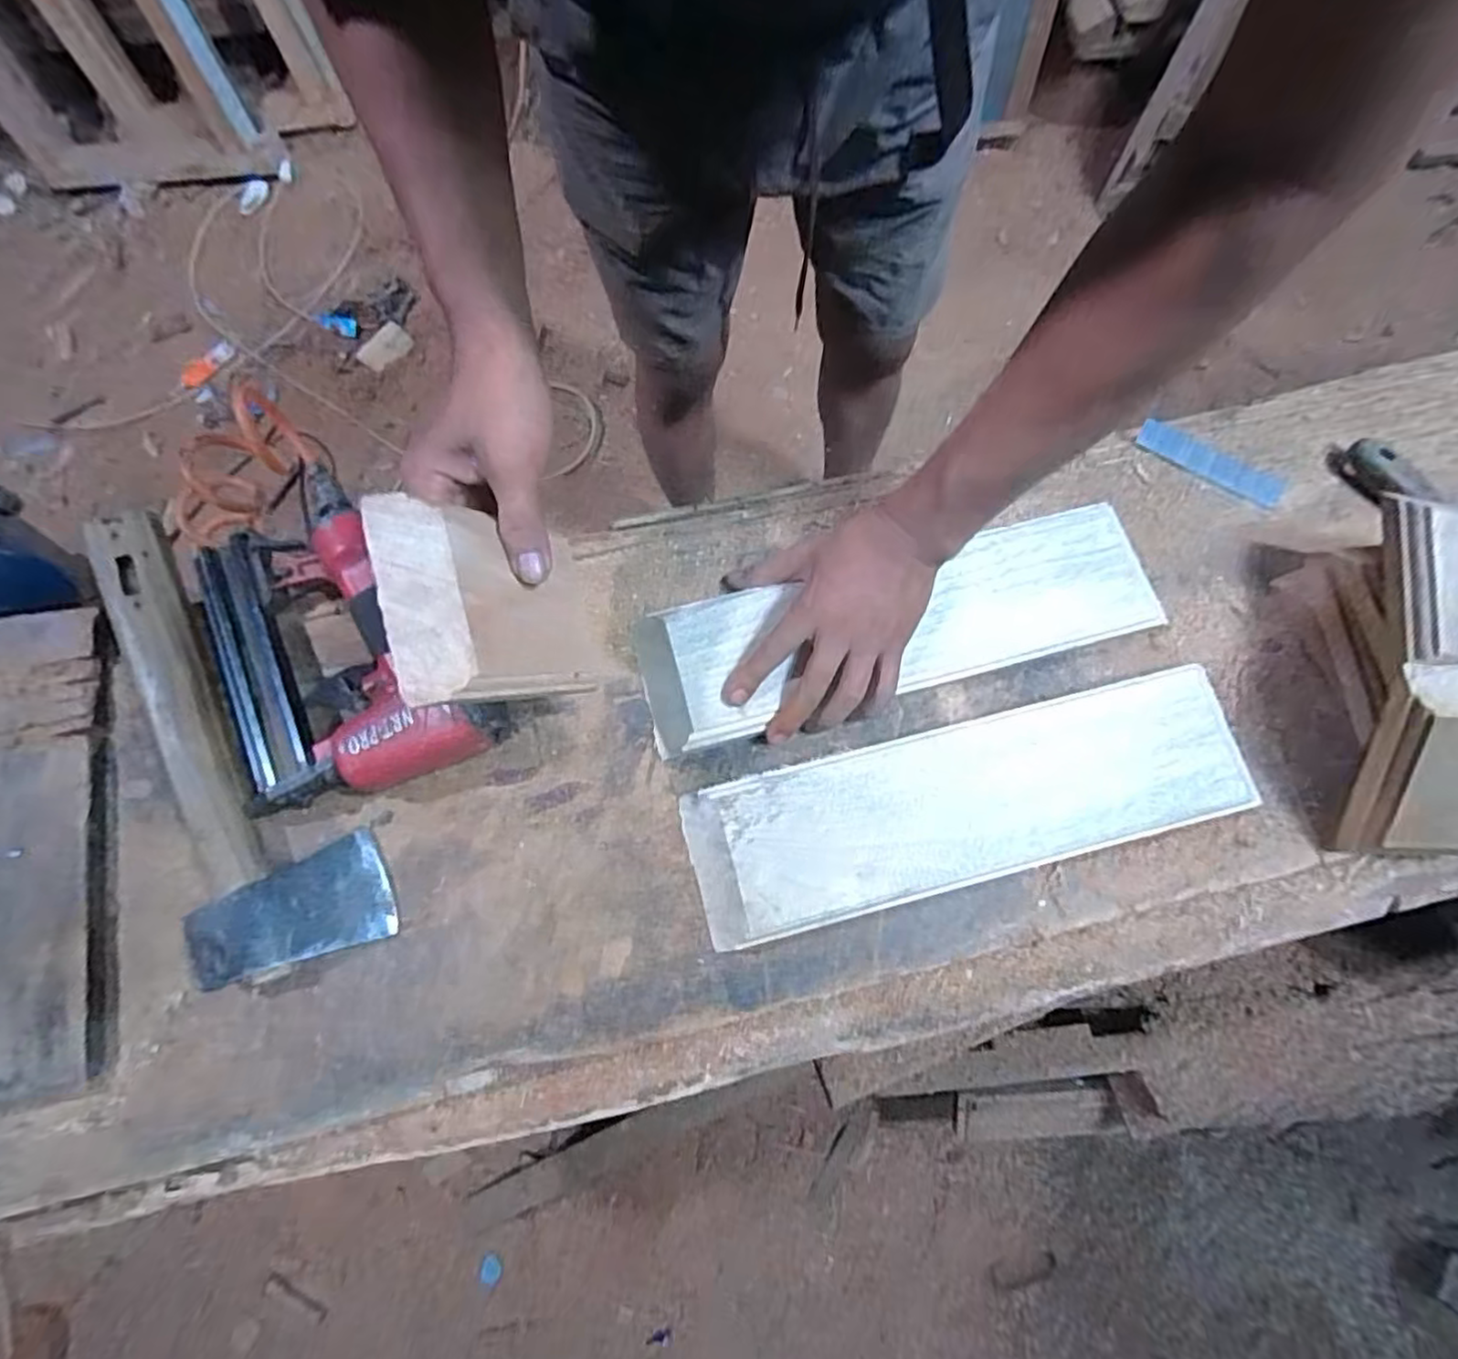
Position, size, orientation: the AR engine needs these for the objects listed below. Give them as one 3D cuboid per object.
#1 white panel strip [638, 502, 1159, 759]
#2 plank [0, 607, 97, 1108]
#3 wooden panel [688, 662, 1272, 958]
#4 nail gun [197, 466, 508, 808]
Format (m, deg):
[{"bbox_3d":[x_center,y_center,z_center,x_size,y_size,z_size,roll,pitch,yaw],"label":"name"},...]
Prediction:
[{"bbox_3d":[0.126,-0.042,0.503,0.386,0.027,0.111,-11,76,-5],"label":"white panel strip"},{"bbox_3d":[-0.469,0.107,0.444,0.098,0.023,0.306,-11,76,-3],"label":"plank"},{"bbox_3d":[0.161,0.084,0.465,0.375,0.030,0.104,-13,76,-4],"label":"wooden panel"},{"bbox_3d":[-0.269,-0.038,0.471,0.173,0.059,0.247,-22,77,-6],"label":"nail gun"}]

